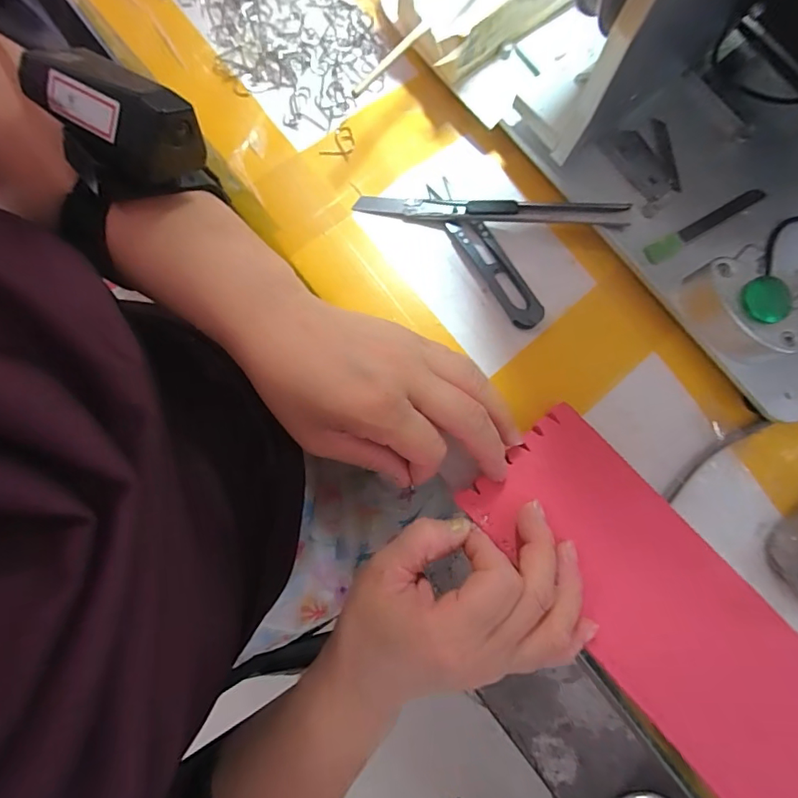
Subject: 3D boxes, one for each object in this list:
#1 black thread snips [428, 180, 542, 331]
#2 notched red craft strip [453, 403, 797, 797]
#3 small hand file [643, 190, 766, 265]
[{"bbox_3d":[0.050,-0.084,0.270,0.021,0.009,0.100,-33,81,-7],"label":"black thread snips"},{"bbox_3d":[0.181,0.161,0.218,0.082,0.008,0.363,-40,80,-8],"label":"notched red craft strip"},{"bbox_3d":[0.174,-0.098,0.265,0.083,0.004,0.012,-29,81,-6],"label":"small hand file"}]

